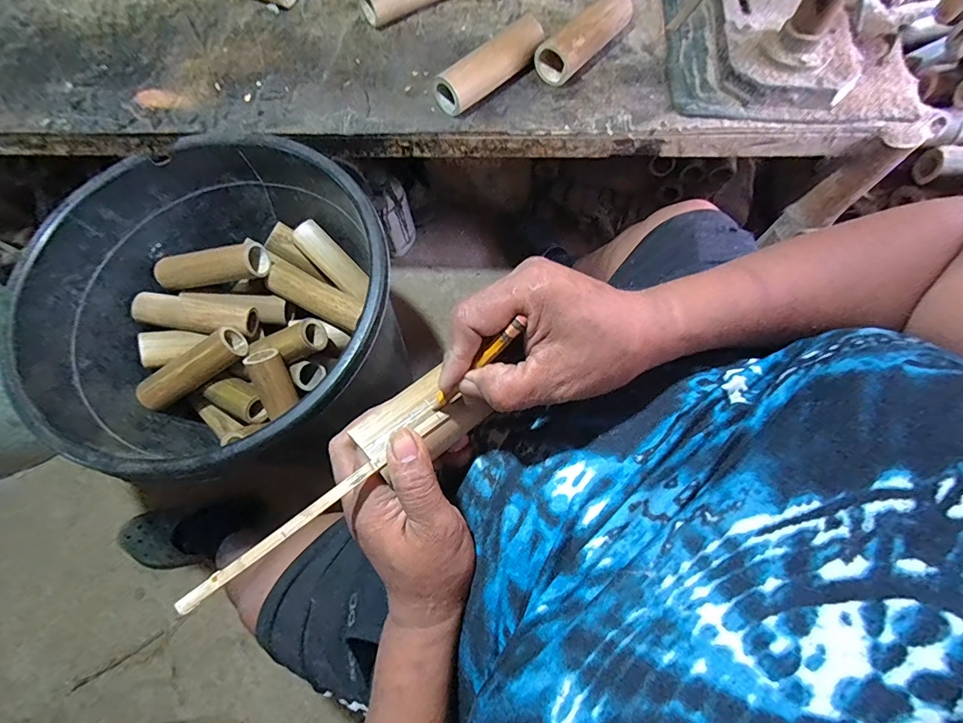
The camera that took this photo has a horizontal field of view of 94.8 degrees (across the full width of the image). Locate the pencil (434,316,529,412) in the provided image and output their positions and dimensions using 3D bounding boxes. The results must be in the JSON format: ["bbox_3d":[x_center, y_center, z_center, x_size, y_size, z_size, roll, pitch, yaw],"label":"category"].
[{"bbox_3d":[-0.004,0.004,0.250,0.082,0.005,0.007,-44,68,33],"label":"pencil"}]

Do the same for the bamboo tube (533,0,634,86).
[{"bbox_3d":[0.162,-0.486,0.665,0.173,0.054,0.058,-41,74,-13],"label":"bamboo tube"}]

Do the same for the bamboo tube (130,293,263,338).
[{"bbox_3d":[-0.471,-0.077,0.734,0.180,0.061,0.053,5,69,3],"label":"bamboo tube"}]

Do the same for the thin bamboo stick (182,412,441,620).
[{"bbox_3d":[-0.083,0.075,0.242,0.159,0.004,0.007,-36,72,-23],"label":"thin bamboo stick"}]

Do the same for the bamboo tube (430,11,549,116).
[{"bbox_3d":[0.016,-0.428,0.645,0.177,0.057,0.050,-39,73,-13],"label":"bamboo tube"}]

